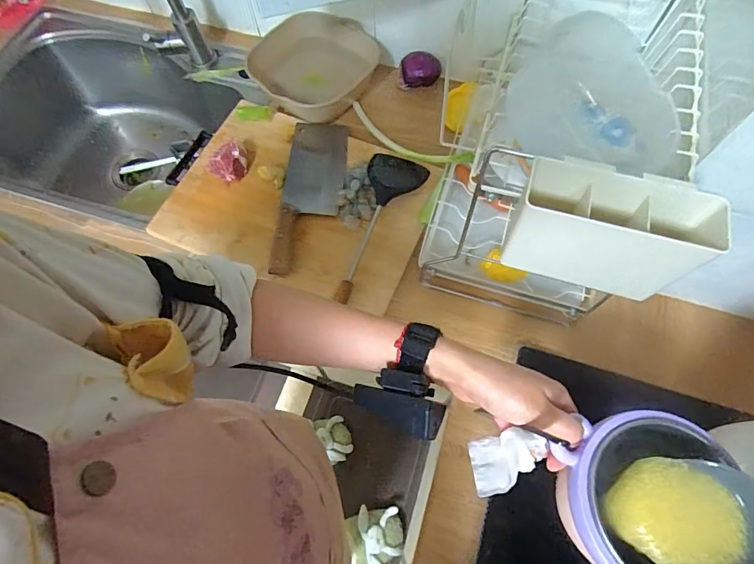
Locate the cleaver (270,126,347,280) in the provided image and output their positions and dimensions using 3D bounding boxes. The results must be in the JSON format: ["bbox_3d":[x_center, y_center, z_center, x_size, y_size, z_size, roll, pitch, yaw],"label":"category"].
[{"bbox_3d":[-0.105,-0.149,0.694,0.095,0.031,0.306,4,67,3],"label":"cleaver"}]

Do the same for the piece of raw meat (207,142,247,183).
[{"bbox_3d":[-0.239,-0.193,0.698,0.052,0.047,0.052,31,72,14],"label":"piece of raw meat"}]

